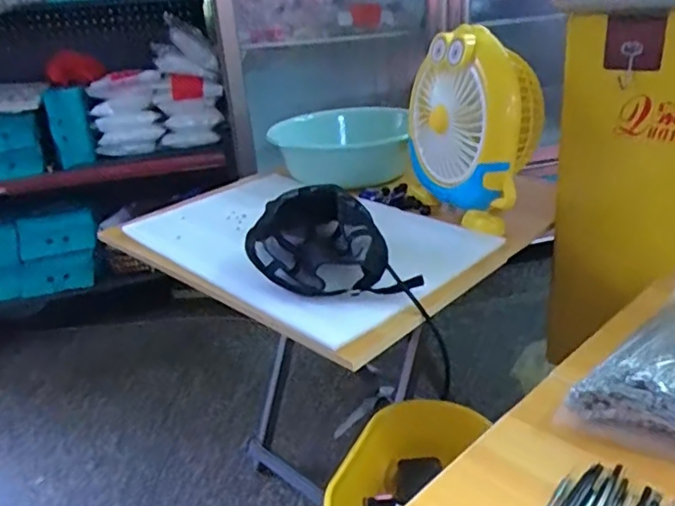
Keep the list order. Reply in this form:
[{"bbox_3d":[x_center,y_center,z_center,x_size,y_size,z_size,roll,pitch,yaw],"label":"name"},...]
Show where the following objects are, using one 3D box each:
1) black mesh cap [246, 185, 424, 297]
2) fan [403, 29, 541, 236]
[{"bbox_3d":[-0.023,-0.012,0.752,0.168,0.076,0.217,-14,27,-17],"label":"black mesh cap"},{"bbox_3d":[0.204,-0.186,0.870,0.118,0.251,0.218,-13,26,-16],"label":"fan"}]

